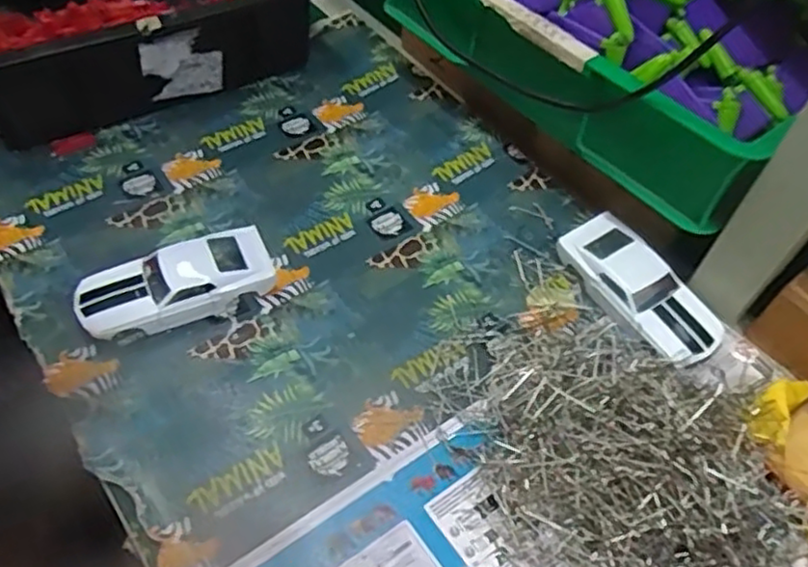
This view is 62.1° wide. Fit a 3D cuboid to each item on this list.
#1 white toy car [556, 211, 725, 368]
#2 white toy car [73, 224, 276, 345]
[{"bbox_3d":[0.172,0.003,0.491,0.056,0.034,0.128,-22,57,-19],"label":"white toy car"},{"bbox_3d":[-0.160,0.000,0.477,0.131,0.030,0.051,-17,55,-16],"label":"white toy car"}]

